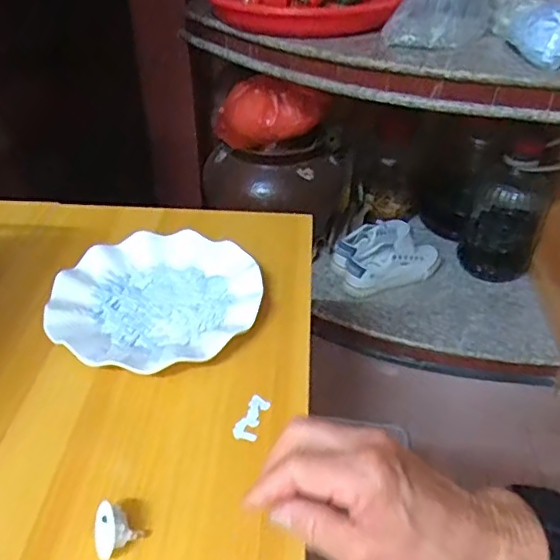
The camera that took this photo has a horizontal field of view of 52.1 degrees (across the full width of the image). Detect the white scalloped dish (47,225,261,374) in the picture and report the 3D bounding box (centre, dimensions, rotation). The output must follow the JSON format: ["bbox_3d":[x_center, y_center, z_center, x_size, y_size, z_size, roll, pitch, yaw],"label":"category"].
[{"bbox_3d":[-0.109,0.016,0.517,0.177,0.020,0.179,1,38,0],"label":"white scalloped dish"}]

